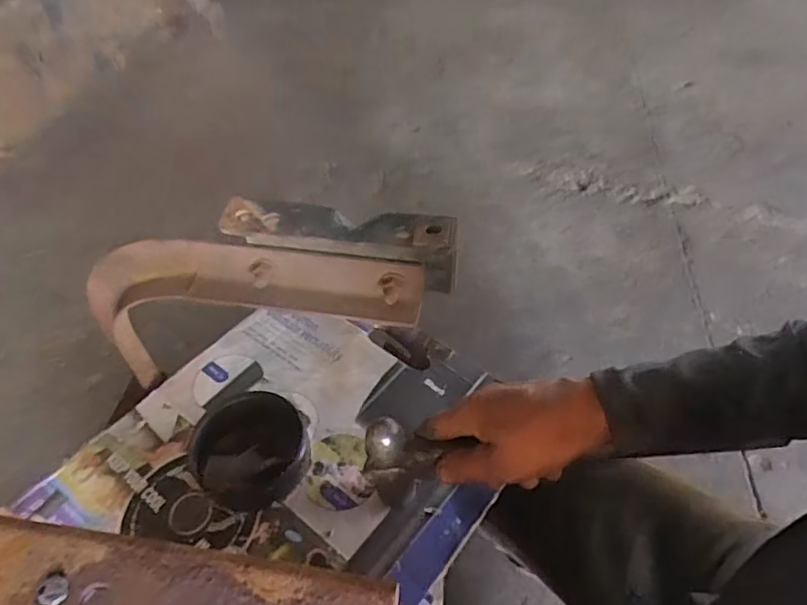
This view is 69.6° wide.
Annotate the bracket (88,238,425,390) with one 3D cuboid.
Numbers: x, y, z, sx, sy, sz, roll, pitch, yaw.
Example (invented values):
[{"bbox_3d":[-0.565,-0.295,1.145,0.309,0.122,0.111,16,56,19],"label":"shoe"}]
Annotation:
[{"bbox_3d":[-0.139,0.009,0.493,0.323,0.151,0.029,-3,47,21],"label":"bracket"}]

